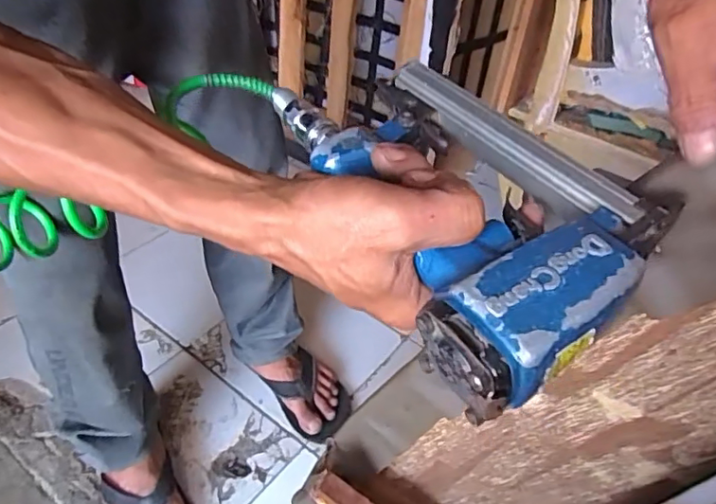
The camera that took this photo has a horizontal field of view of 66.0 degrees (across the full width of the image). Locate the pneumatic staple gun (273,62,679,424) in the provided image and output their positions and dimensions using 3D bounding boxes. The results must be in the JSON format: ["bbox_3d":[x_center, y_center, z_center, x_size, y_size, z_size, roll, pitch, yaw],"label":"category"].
[{"bbox_3d":[0.035,-0.031,0.288,0.123,0.049,0.222,-25,49,-31],"label":"pneumatic staple gun"}]

